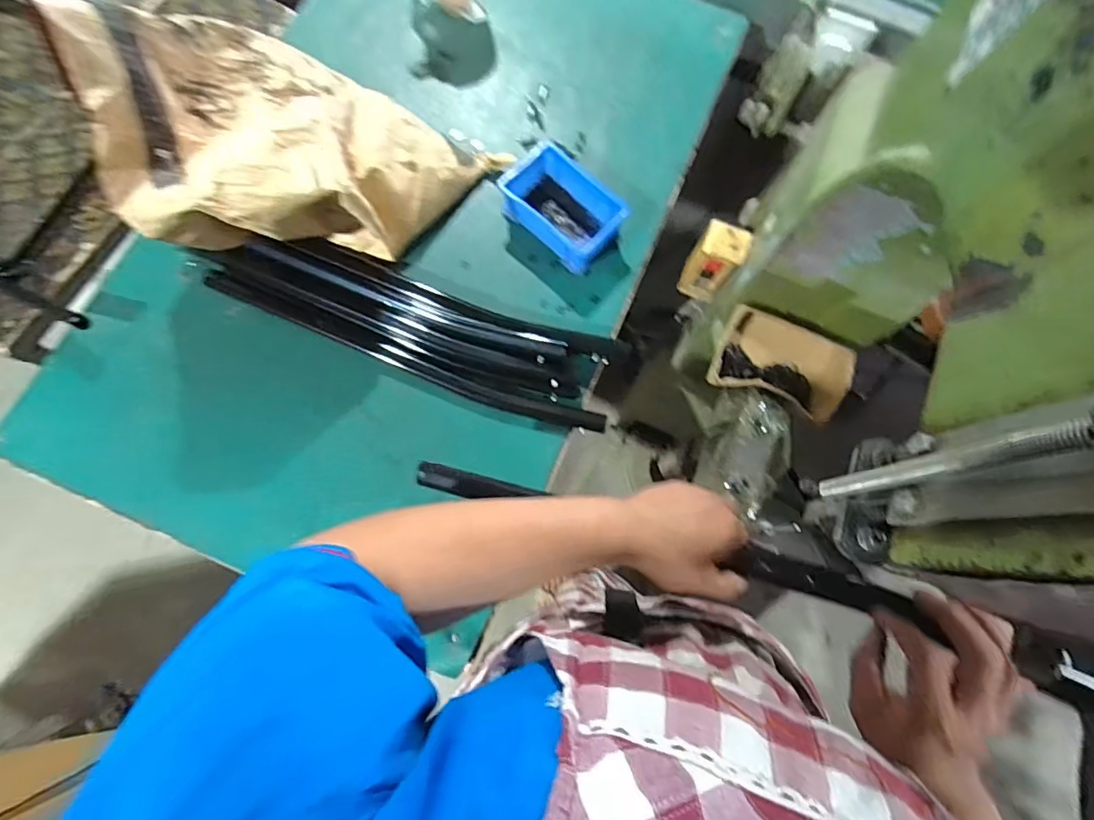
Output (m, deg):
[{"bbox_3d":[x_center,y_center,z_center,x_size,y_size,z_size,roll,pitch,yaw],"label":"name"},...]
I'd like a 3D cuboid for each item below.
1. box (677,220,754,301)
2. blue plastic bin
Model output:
[{"bbox_3d":[0.211,-0.186,0.685,0.058,0.113,0.050,29,77,2],"label":"box"},{"bbox_3d":[0.020,-0.265,0.699,0.104,0.052,0.161,-43,79,-14],"label":"blue plastic bin"}]

